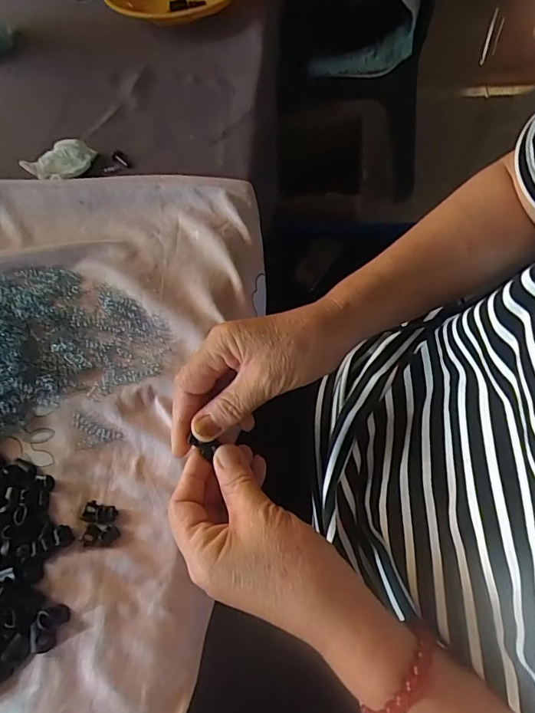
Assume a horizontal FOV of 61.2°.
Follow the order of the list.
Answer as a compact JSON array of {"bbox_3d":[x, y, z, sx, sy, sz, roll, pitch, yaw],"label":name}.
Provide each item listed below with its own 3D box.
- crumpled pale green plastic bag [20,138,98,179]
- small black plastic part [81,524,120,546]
[{"bbox_3d":[-0.248,-0.233,0.538,0.081,0.019,0.043,-20,59,-5],"label":"crumpled pale green plastic bag"},{"bbox_3d":[-0.126,0.135,0.342,0.025,0.004,0.015,3,46,-8],"label":"small black plastic part"}]

